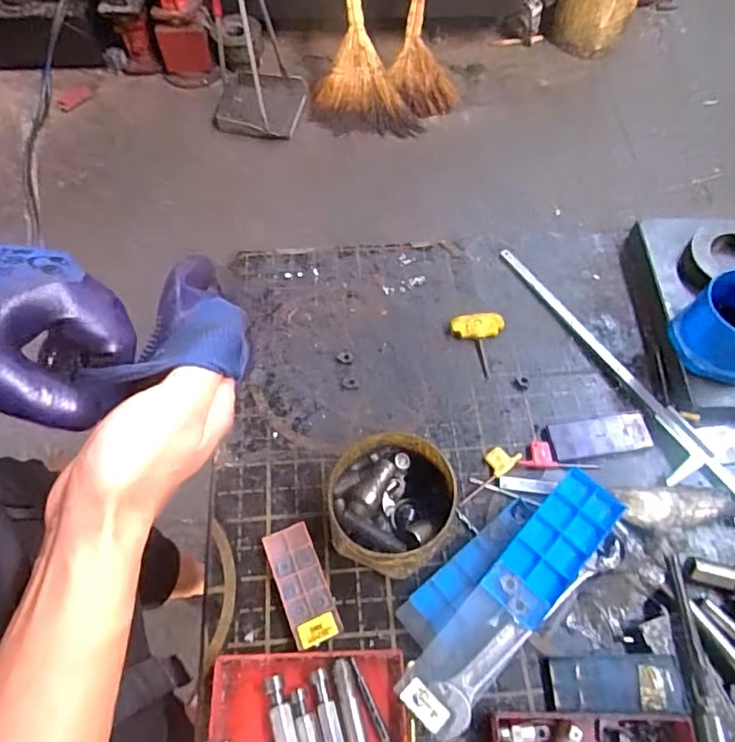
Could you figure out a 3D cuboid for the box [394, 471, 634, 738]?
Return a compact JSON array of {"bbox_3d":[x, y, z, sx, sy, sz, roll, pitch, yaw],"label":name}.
[{"bbox_3d":[0.125,0.190,0.463,0.239,0.026,0.056,-42,69,-18],"label":"box"}]

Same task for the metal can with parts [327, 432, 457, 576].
[{"bbox_3d":[0.021,0.115,0.489,0.107,0.053,0.113,-1,62,2],"label":"metal can with parts"}]

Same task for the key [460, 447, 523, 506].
[{"bbox_3d":[0.114,0.098,0.531,0.076,0.004,0.025,-34,66,-15],"label":"key"}]

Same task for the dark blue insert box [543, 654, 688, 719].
[{"bbox_3d":[0.196,0.250,0.438,0.101,0.011,0.040,-7,62,14],"label":"dark blue insert box"}]

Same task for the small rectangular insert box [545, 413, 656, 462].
[{"bbox_3d":[0.229,0.065,0.544,0.102,0.006,0.038,-8,62,-2],"label":"small rectangular insert box"}]

